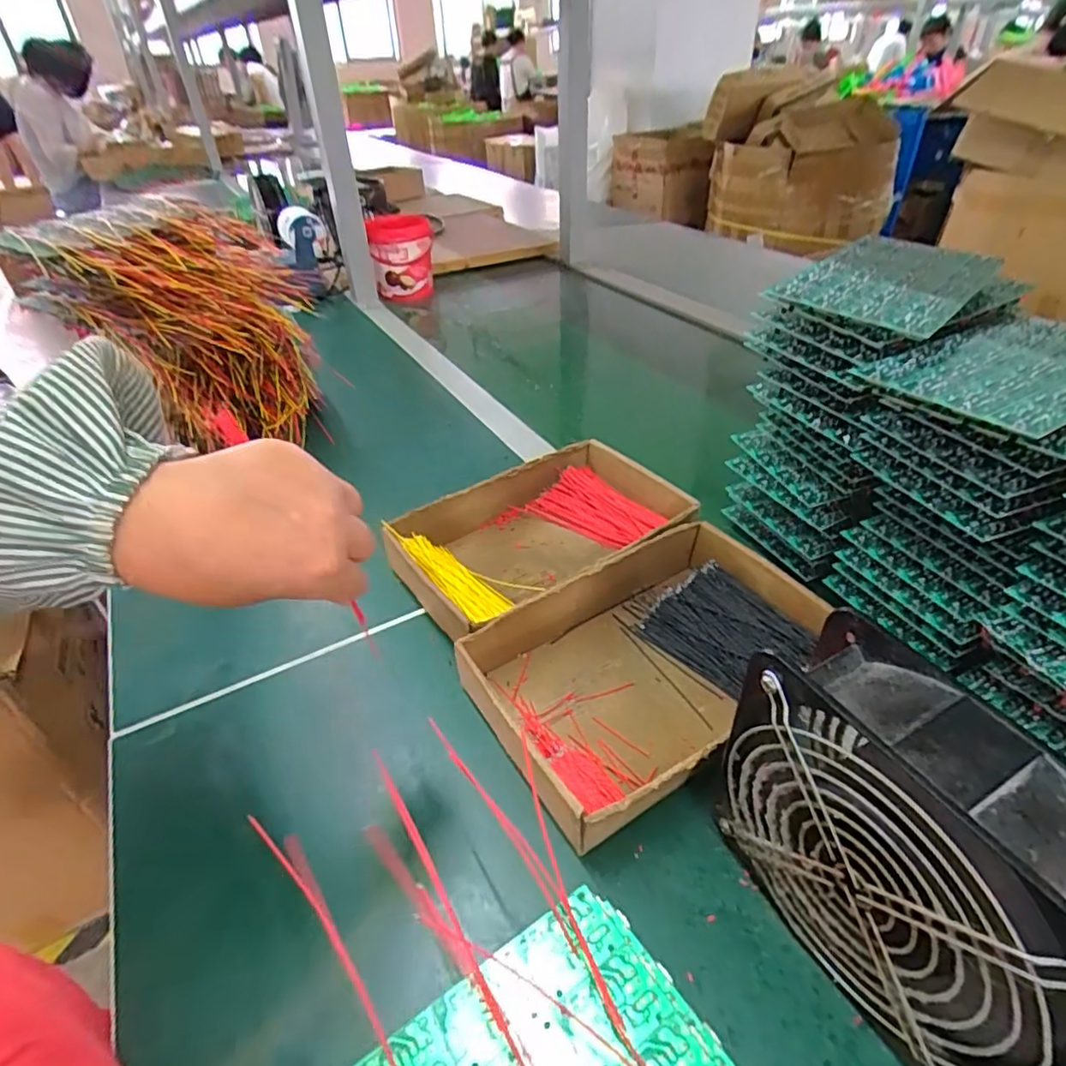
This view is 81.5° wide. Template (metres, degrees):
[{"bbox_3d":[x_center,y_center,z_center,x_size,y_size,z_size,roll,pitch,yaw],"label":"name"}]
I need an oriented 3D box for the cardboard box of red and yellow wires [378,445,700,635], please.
[{"bbox_3d":[0.010,0.000,0.522,0.232,0.045,0.150,-26,44,-26],"label":"cardboard box of red and yellow wires"}]

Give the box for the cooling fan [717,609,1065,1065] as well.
[{"bbox_3d":[0.152,0.137,0.263,0.061,0.151,0.151,-19,42,-19],"label":"cooling fan"}]

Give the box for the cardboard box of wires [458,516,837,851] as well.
[{"bbox_3d":[0.080,0.085,0.417,0.241,0.044,0.149,-27,45,-27],"label":"cardboard box of wires"}]

